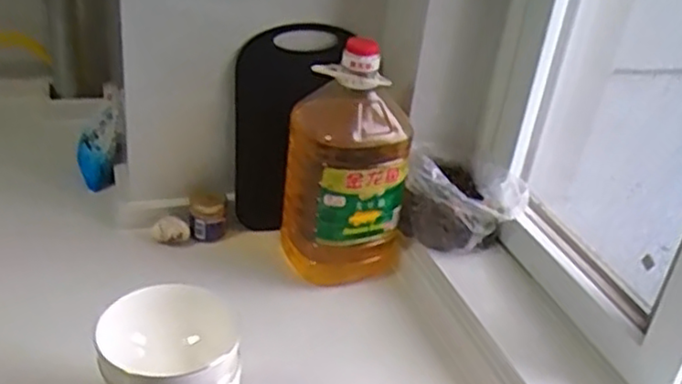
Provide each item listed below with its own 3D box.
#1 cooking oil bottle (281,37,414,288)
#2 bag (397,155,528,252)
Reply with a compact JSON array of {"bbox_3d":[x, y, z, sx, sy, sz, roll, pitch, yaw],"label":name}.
[{"bbox_3d":[0.012,-0.033,0.976,0.138,0.328,0.128,-10,35,-26],"label":"cooking oil bottle"},{"bbox_3d":[0.177,0.014,1.010,0.157,0.114,0.102,19,33,19],"label":"bag"}]

